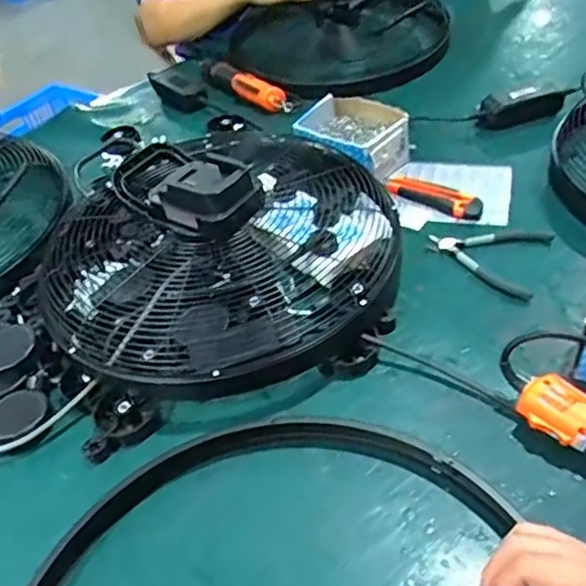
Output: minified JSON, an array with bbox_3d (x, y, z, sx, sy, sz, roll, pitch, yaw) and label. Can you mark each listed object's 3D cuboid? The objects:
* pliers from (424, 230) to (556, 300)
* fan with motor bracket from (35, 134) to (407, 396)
[{"bbox_3d":[0.236,-0.051,0.766,0.139,0.014,0.120,16,49,25],"label":"pliers"},{"bbox_3d":[-0.092,-0.090,0.775,0.435,0.154,0.471,-6,44,5],"label":"fan with motor bracket"}]

